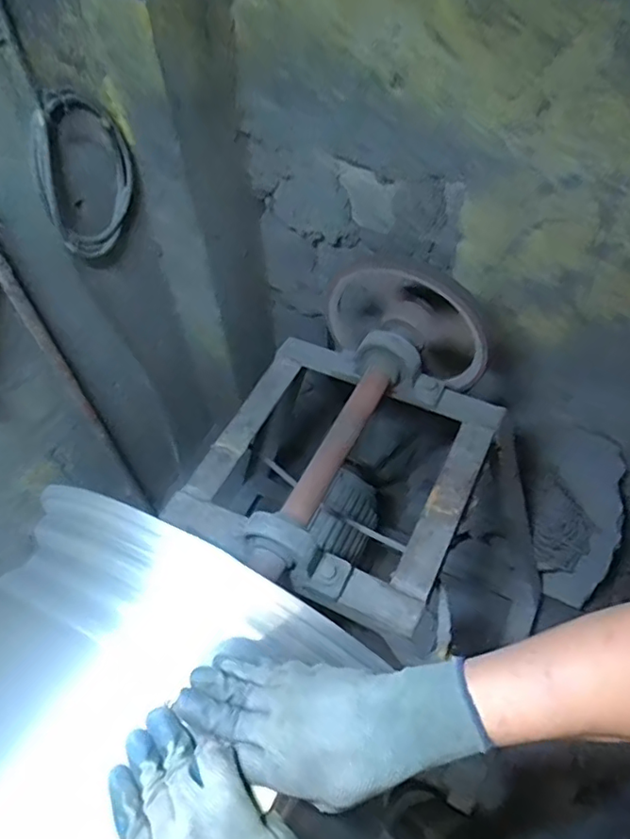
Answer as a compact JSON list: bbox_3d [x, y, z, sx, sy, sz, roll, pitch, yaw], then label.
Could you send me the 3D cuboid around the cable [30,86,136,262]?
[{"bbox_3d":[-0.330,-0.352,0.838,0.045,0.217,0.182,12,56,10],"label":"cable"}]

